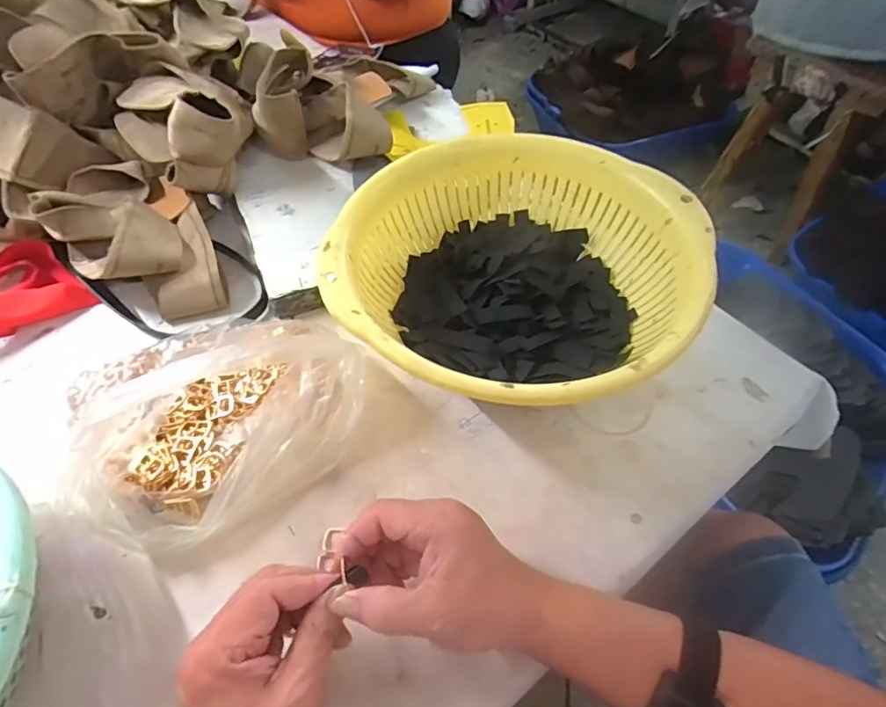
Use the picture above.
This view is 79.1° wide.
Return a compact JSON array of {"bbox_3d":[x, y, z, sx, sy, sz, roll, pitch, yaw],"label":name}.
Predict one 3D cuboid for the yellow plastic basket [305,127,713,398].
[{"bbox_3d":[0.058,-0.064,0.434,0.264,0.085,0.263,2,55,-2],"label":"yellow plastic basket"}]

